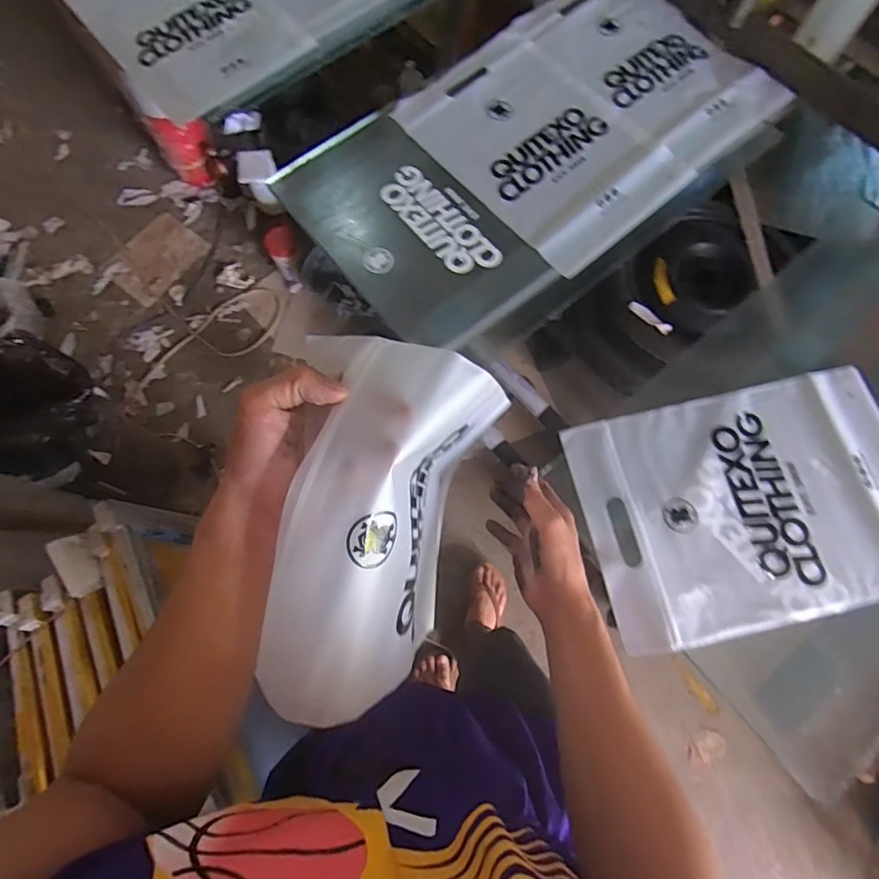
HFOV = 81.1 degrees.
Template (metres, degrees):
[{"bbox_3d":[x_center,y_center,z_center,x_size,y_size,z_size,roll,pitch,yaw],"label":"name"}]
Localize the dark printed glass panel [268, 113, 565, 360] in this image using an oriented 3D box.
[{"bbox_3d":[-0.039,-0.274,0.691,0.203,0.025,0.358,-42,81,-11],"label":"dark printed glass panel"}]

